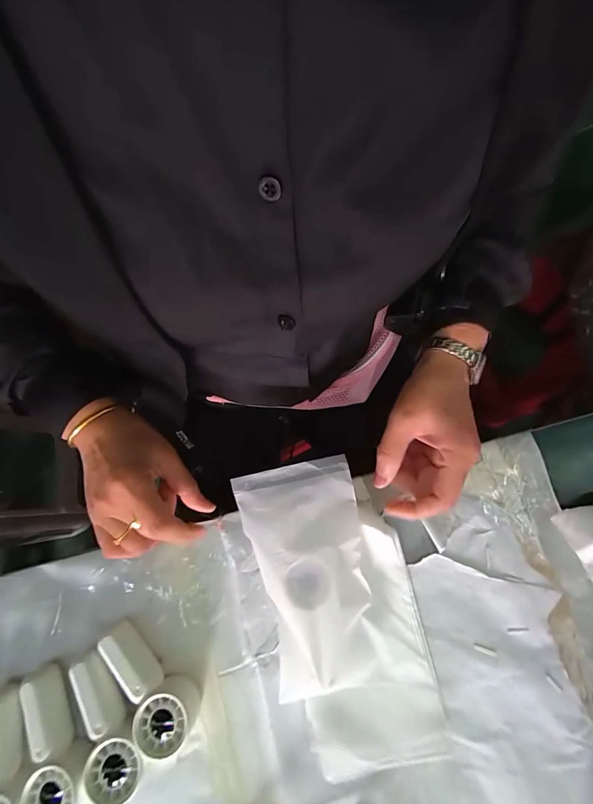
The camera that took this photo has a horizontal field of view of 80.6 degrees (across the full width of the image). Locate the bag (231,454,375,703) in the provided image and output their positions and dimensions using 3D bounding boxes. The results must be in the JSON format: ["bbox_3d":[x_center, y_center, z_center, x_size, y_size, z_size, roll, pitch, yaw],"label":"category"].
[{"bbox_3d":[0.014,0.154,0.322,0.103,0.041,0.188,-13,77,-2],"label":"bag"}]

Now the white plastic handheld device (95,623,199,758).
[{"bbox_3d":[-0.128,0.243,0.308,0.046,0.031,0.106,-36,79,-7],"label":"white plastic handheld device"}]

